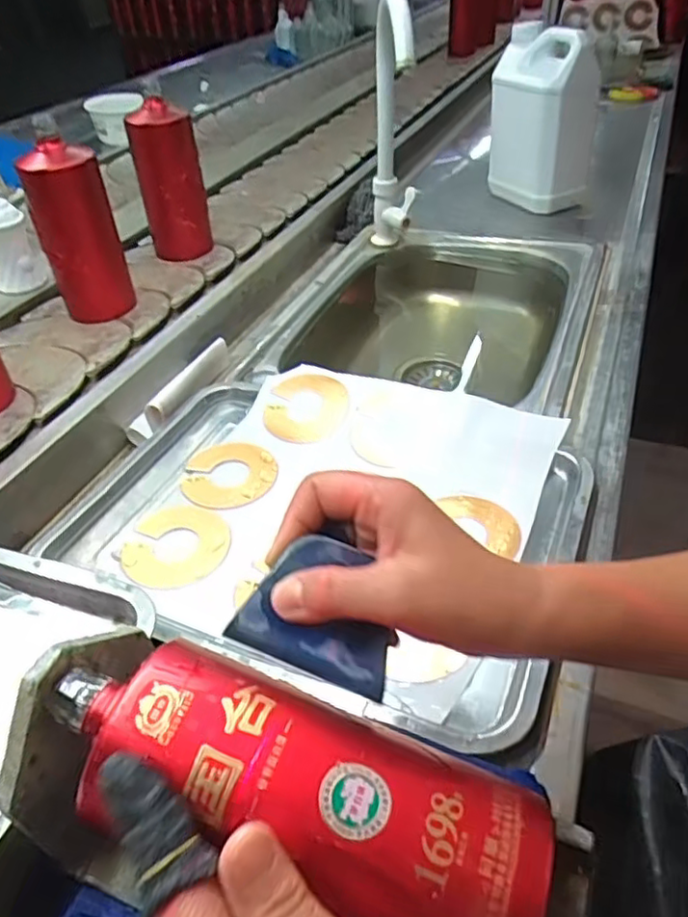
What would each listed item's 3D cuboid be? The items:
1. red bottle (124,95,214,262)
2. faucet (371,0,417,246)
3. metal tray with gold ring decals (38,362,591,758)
[{"bbox_3d":[-0.230,-0.369,0.853,0.080,0.184,0.072,-17,44,-16],"label":"red bottle"},{"bbox_3d":[0.062,-0.415,0.823,0.053,0.290,0.261,-1,42,2],"label":"faucet"},{"bbox_3d":[-0.015,0.033,0.515,0.386,0.034,0.304,17,45,22],"label":"metal tray with gold ring decals"}]

